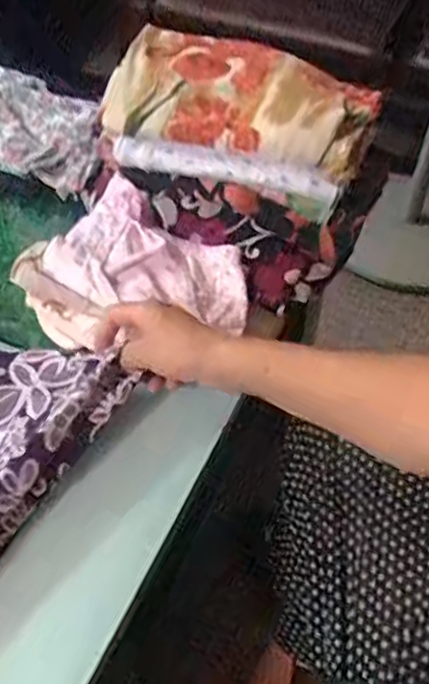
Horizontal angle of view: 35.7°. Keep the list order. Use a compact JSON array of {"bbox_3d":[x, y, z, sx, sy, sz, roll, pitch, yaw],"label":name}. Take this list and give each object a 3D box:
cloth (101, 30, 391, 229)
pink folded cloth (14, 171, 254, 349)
[{"bbox_3d":[0.026,-0.234,0.679,0.260,0.082,0.154,19,49,12],"label":"cloth"},{"bbox_3d":[-0.079,-0.060,0.655,0.206,0.073,0.171,29,52,20],"label":"pink folded cloth"}]

